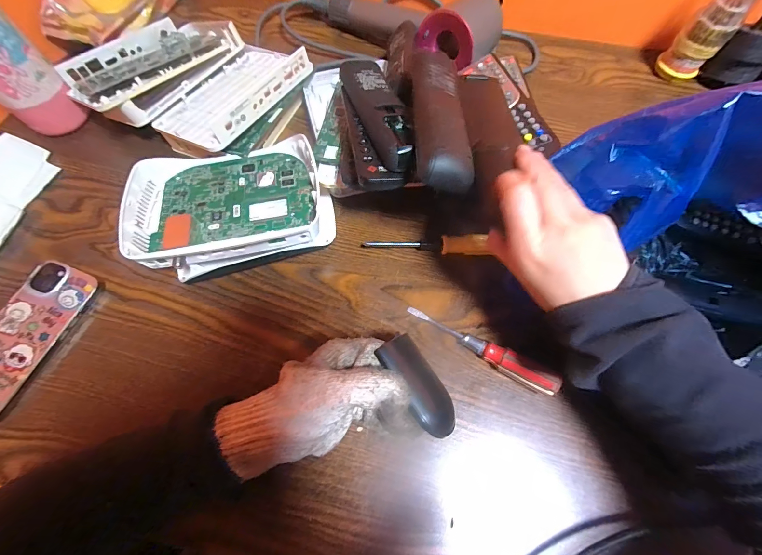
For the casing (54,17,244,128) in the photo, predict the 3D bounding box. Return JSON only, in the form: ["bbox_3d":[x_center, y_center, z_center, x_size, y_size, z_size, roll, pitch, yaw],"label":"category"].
[{"bbox_3d":[-0.283,-0.272,0.401,0.129,0.045,0.202,30,71,13],"label":"casing"}]

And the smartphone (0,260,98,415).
[{"bbox_3d":[-0.359,0.058,0.319,0.075,0.015,0.151,20,69,9],"label":"smartphone"}]

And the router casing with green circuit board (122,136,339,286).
[{"bbox_3d":[-0.149,-0.077,0.338,0.187,0.057,0.143,-11,68,-4],"label":"router casing with green circuit board"}]

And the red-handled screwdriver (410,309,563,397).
[{"bbox_3d":[0.088,0.063,0.291,0.139,0.017,0.017,27,70,19],"label":"red-handled screwdriver"}]

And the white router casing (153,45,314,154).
[{"bbox_3d":[-0.175,-0.229,0.384,0.117,0.038,0.179,26,70,11],"label":"white router casing"}]

